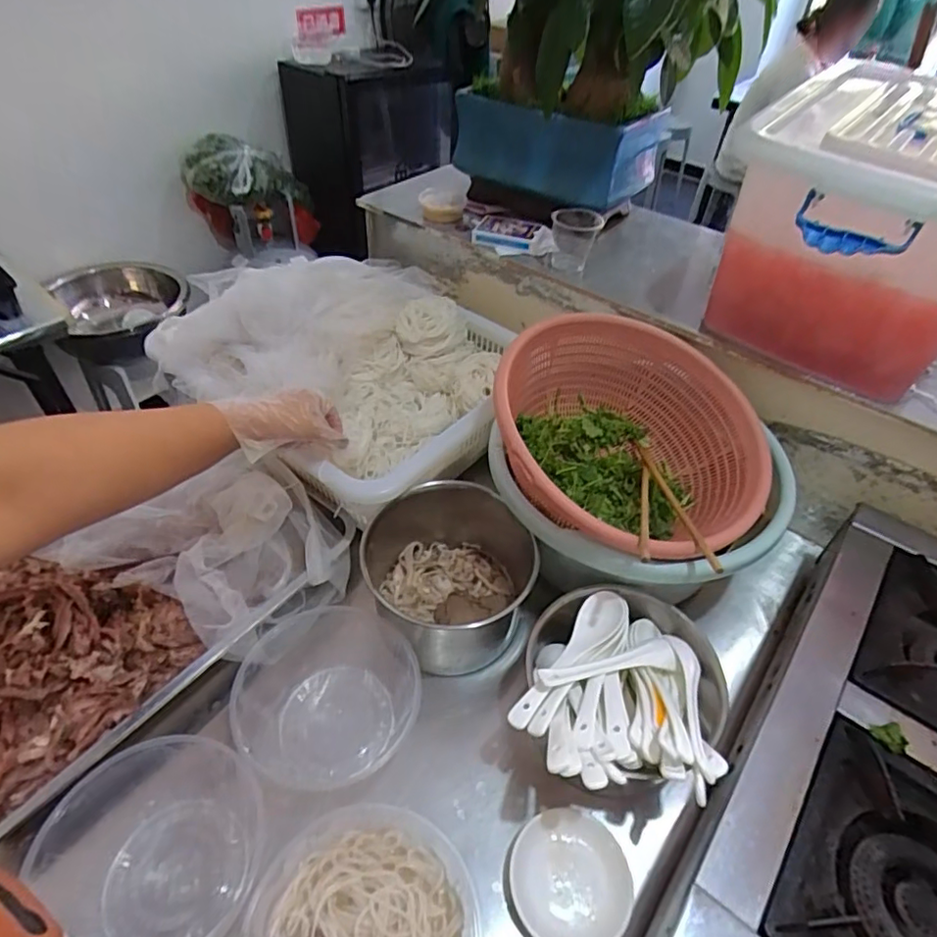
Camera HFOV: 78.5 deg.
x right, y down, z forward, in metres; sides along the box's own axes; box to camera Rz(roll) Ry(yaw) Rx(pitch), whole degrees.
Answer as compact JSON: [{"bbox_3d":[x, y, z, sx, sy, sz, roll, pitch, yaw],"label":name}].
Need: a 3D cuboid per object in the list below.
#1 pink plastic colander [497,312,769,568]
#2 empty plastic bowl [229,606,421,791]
[{"bbox_3d":[0.160,-0.033,0.622,0.286,0.126,0.312,22,47,-4],"label":"pink plastic colander"},{"bbox_3d":[-0.135,0.211,0.548,0.159,0.075,0.160,2,46,-2],"label":"empty plastic bowl"}]

